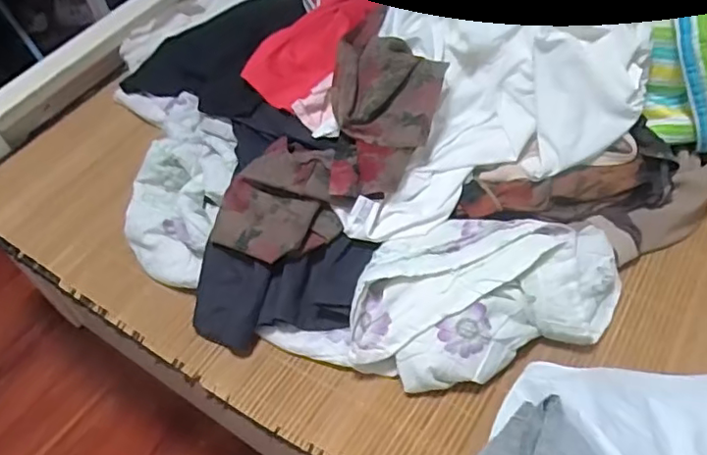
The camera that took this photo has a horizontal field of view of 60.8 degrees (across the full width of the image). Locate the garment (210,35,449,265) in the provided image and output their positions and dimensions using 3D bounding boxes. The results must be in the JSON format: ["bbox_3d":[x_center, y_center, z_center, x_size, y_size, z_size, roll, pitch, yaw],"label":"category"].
[{"bbox_3d":[-0.021,-0.093,0.732,0.154,0.049,0.332,35,77,28],"label":"garment"}]

